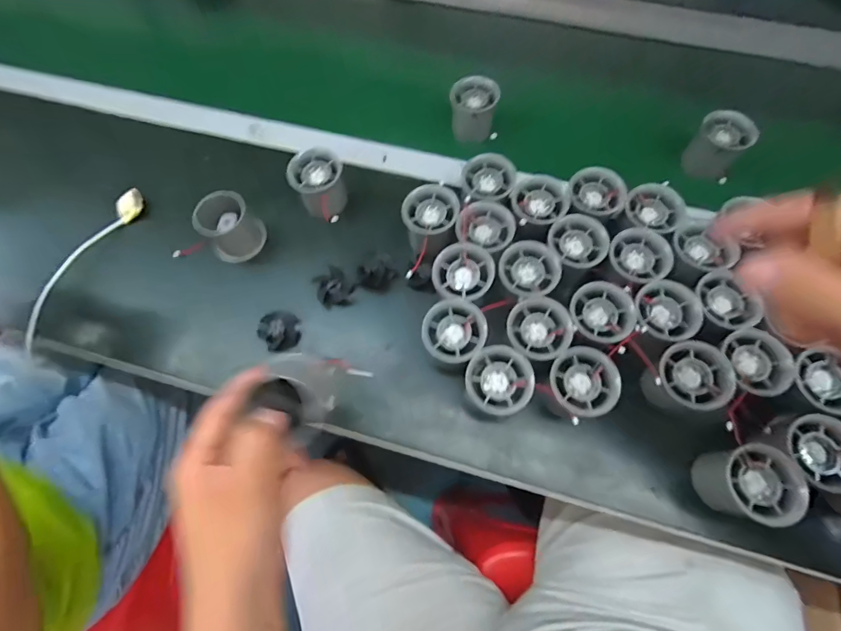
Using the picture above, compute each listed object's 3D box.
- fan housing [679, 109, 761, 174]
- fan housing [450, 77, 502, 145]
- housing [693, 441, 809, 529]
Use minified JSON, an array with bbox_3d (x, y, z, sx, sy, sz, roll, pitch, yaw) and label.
[{"bbox_3d":[0.346,-0.199,0.466,0.054,0.057,0.054,0,67,1],"label":"fan housing"},{"bbox_3d":[0.064,-0.244,0.473,0.053,0.044,0.058,3,67,2],"label":"fan housing"},{"bbox_3d":[0.264,0.137,0.323,0.050,0.056,0.054,0,67,1],"label":"housing"}]

